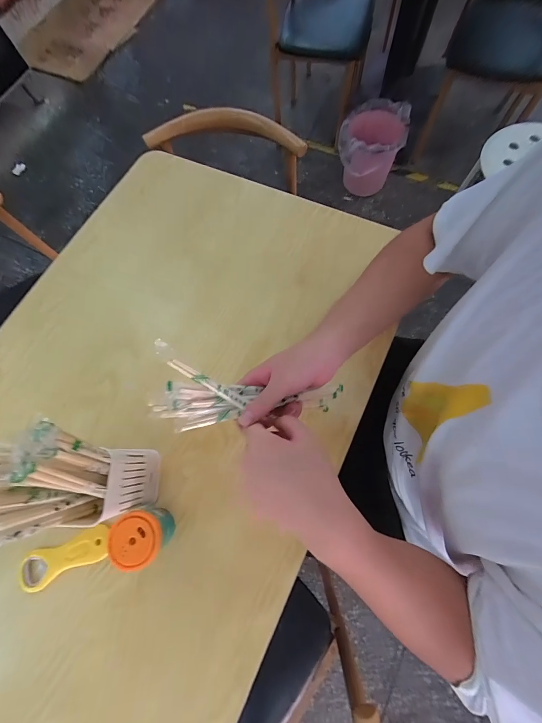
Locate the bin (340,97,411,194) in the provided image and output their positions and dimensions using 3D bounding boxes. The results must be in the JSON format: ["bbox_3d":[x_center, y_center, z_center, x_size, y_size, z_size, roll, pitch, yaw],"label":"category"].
[{"bbox_3d":[0.418,-0.891,1.312,0.255,0.273,0.239,13,75,8],"label":"bin"}]

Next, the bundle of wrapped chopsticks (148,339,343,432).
[{"bbox_3d":[-0.012,0.035,0.347,0.228,0.057,0.070,5,69,-24],"label":"bundle of wrapped chopsticks"}]

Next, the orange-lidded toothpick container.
[{"bbox_3d":[-0.152,0.210,0.372,0.060,0.063,0.058,-14,73,-1],"label":"orange-lidded toothpick container"}]

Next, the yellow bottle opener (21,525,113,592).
[{"bbox_3d":[-0.271,0.258,0.405,0.119,0.009,0.045,-24,74,-3],"label":"yellow bottle opener"}]

